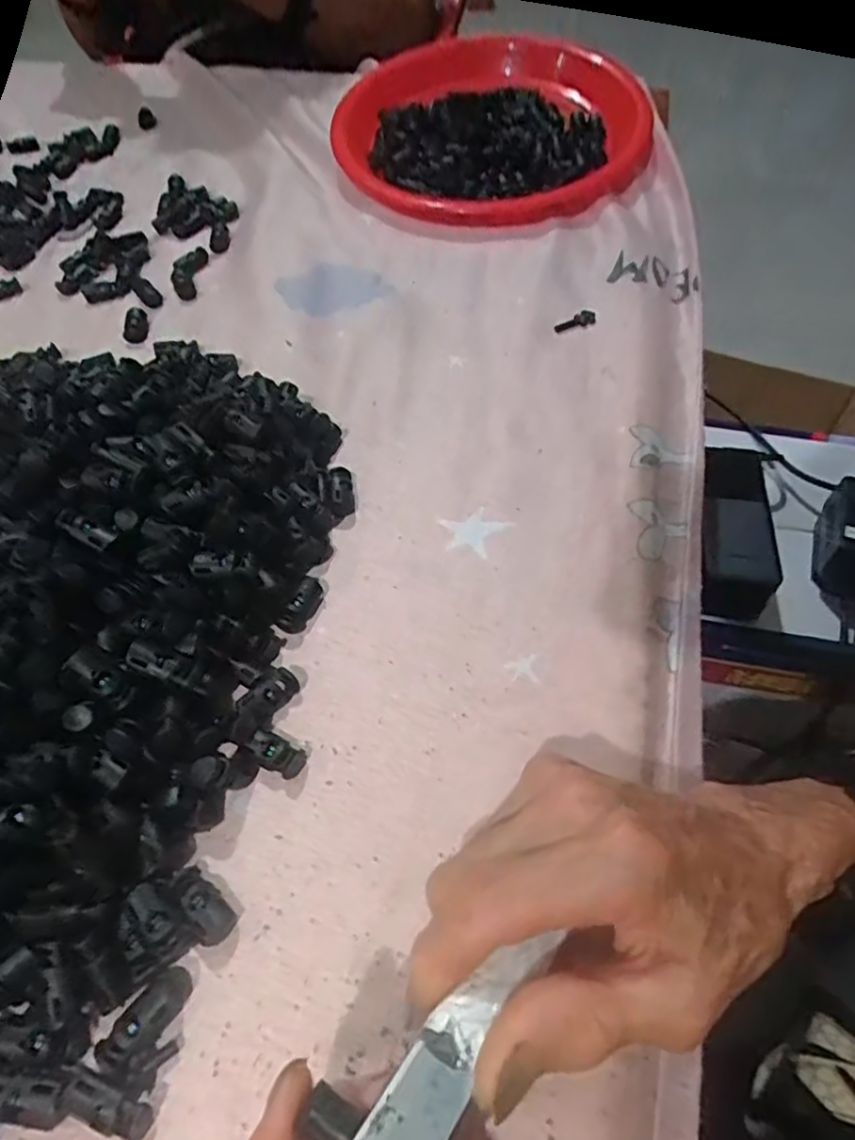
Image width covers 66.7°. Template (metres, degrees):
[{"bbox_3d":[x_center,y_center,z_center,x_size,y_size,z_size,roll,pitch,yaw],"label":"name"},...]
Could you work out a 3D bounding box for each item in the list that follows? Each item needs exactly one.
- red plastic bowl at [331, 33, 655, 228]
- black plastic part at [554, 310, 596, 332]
[{"bbox_3d":[0.058,-0.391,0.557,0.249,0.061,0.260,-1,55,2],"label":"red plastic bowl"},{"bbox_3d":[0.098,-0.166,0.433,0.028,0.007,0.010,-10,55,-4],"label":"black plastic part"}]

